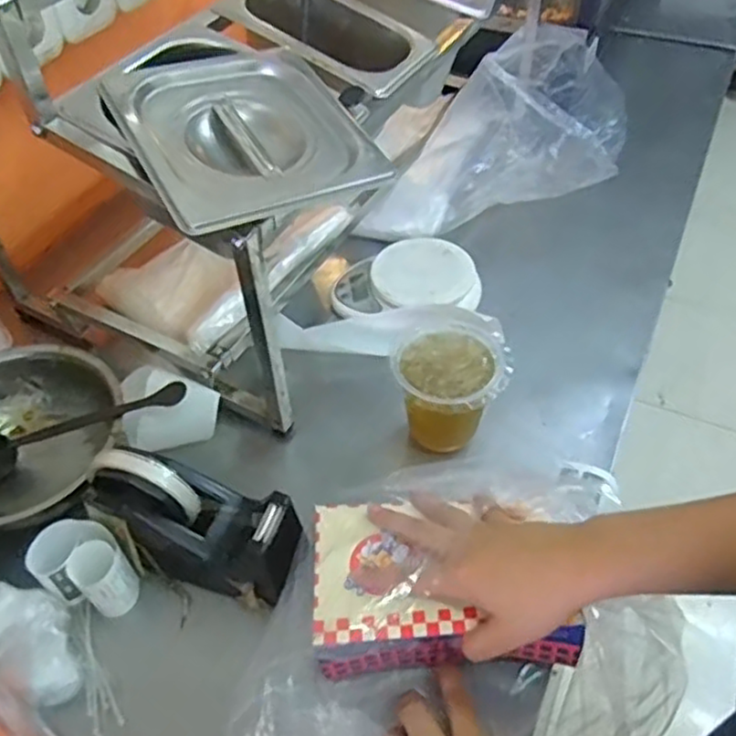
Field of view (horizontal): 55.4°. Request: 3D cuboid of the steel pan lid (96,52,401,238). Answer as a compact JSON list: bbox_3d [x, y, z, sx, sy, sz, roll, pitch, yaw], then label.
[{"bbox_3d":[-0.091,-0.173,0.516,0.164,0.033,0.178,-20,64,-25],"label":"steel pan lid"}]

